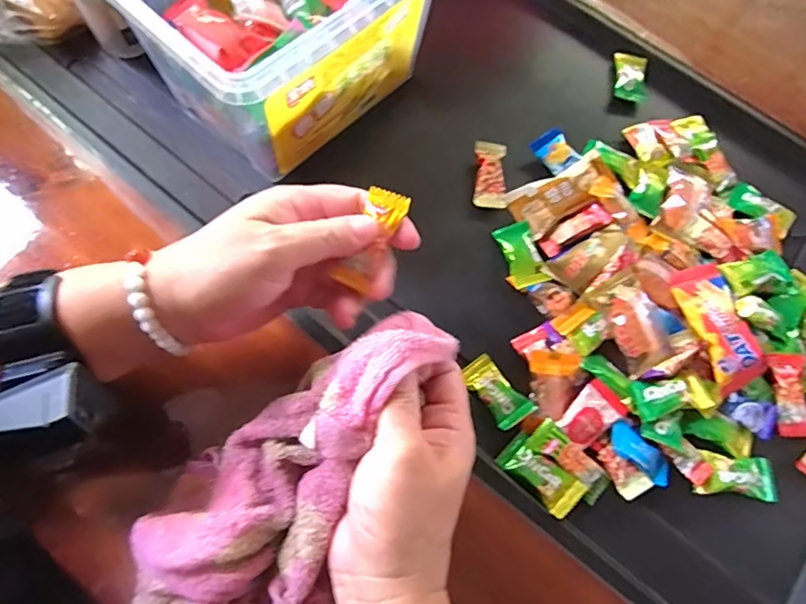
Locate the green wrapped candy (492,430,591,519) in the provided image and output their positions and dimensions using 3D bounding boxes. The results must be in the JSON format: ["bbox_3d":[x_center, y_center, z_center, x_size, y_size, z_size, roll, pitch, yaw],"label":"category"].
[{"bbox_3d":[0.086,0.108,0.324,0.051,0.007,0.026,42,73,14],"label":"green wrapped candy"}]

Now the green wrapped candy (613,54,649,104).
[{"bbox_3d":[0.202,-0.199,0.460,0.028,0.010,0.049,7,69,1],"label":"green wrapped candy"}]

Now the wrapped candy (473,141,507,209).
[{"bbox_3d":[0.069,-0.100,0.409,0.025,0.009,0.056,4,69,0],"label":"wrapped candy"}]

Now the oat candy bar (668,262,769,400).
[{"bbox_3d":[0.218,0.017,0.360,0.042,0.018,0.085,-19,70,-8],"label":"oat candy bar"}]

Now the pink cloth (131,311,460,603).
[{"bbox_3d":[-0.070,0.102,0.264,0.090,0.049,0.240,36,88,12],"label":"pink cloth"}]

